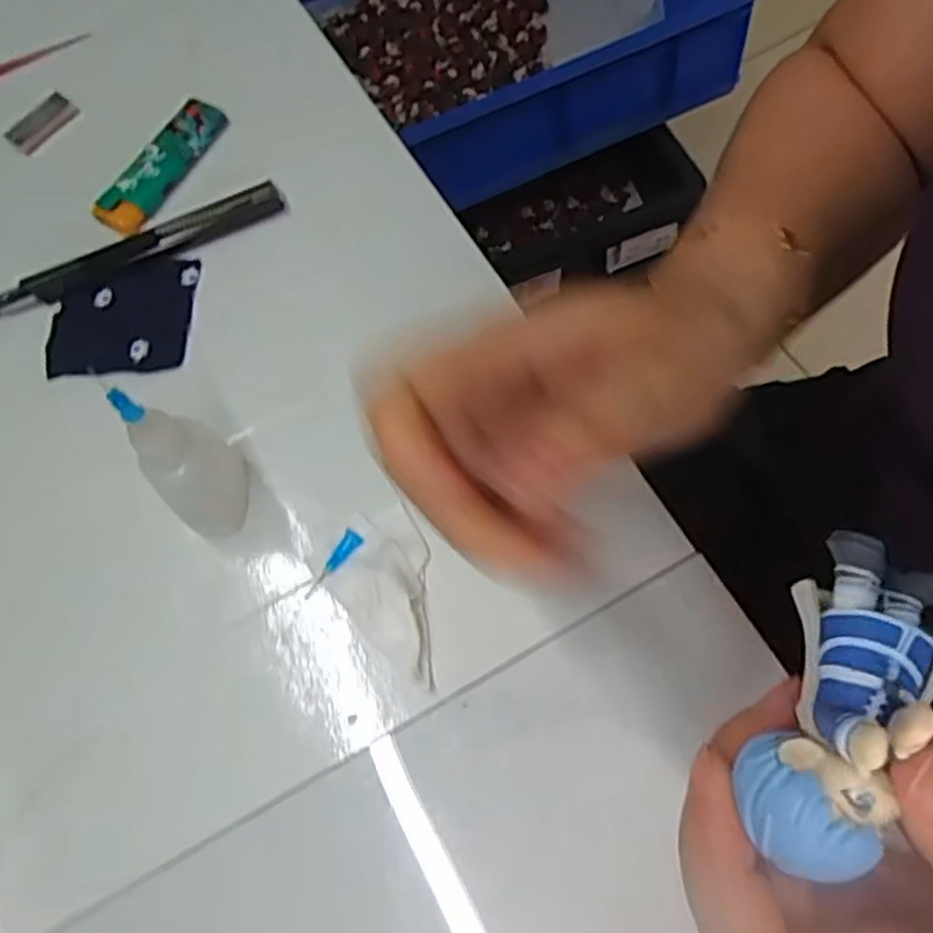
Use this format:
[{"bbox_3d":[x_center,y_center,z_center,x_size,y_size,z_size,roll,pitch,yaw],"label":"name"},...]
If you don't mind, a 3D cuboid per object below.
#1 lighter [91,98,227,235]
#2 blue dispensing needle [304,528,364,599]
[{"bbox_3d":[-0.146,-0.145,0.372,0.025,0.013,0.079,27,68,15],"label":"lighter"},{"bbox_3d":[-0.051,0.037,0.292,0.008,0.004,0.030,38,88,19],"label":"blue dispensing needle"}]

